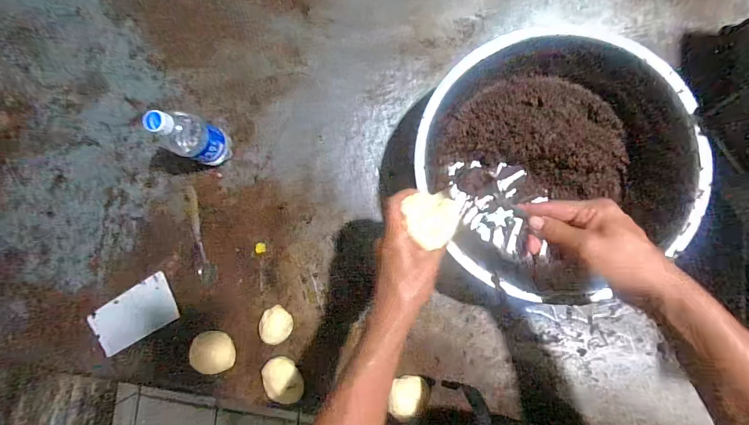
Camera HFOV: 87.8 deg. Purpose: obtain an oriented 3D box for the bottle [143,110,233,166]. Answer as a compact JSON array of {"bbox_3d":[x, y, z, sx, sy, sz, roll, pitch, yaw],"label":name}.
[{"bbox_3d":[-0.274,-0.112,0.577,0.057,0.165,0.064,23,88,6],"label":"bottle"}]

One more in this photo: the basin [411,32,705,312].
[{"bbox_3d":[0.236,-0.065,0.555,0.341,0.128,0.349,-13,85,4],"label":"basin"}]

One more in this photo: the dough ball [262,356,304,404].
[{"bbox_3d":[-0.147,0.269,0.622,0.057,0.022,0.074,-34,84,2],"label":"dough ball"}]

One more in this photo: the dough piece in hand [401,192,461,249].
[{"bbox_3d":[0.062,0.008,0.466,0.058,0.038,0.087,40,53,-5],"label":"dough piece in hand"}]

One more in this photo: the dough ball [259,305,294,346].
[{"bbox_3d":[-0.157,0.180,0.624,0.050,0.035,0.053,0,86,5],"label":"dough ball"}]

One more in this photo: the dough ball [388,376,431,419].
[{"bbox_3d":[0.050,0.279,0.594,0.054,0.036,0.061,0,86,5],"label":"dough ball"}]

